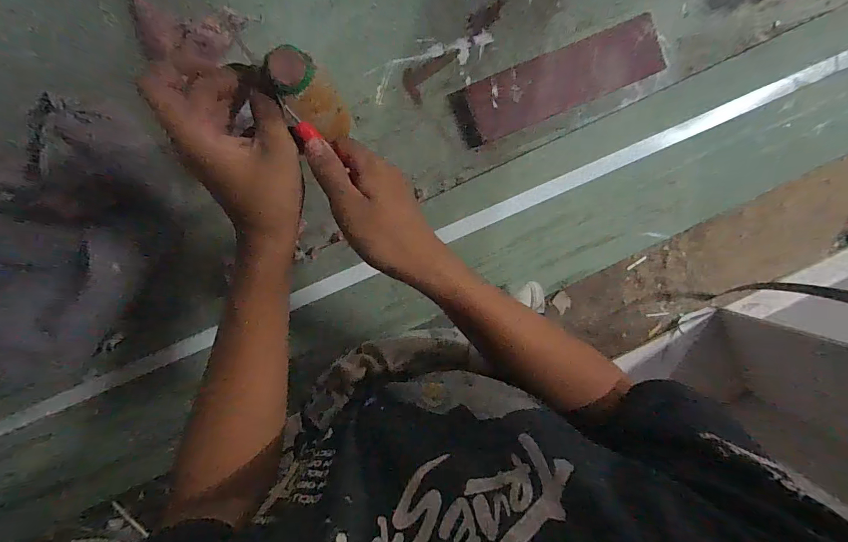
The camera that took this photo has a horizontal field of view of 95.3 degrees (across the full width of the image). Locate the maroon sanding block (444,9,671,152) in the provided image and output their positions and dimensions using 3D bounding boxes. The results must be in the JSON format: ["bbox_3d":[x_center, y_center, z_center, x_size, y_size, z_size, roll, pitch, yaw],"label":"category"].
[{"bbox_3d":[0.165,-0.234,0.481,0.258,0.022,0.071,-22,96,-1],"label":"maroon sanding block"}]

